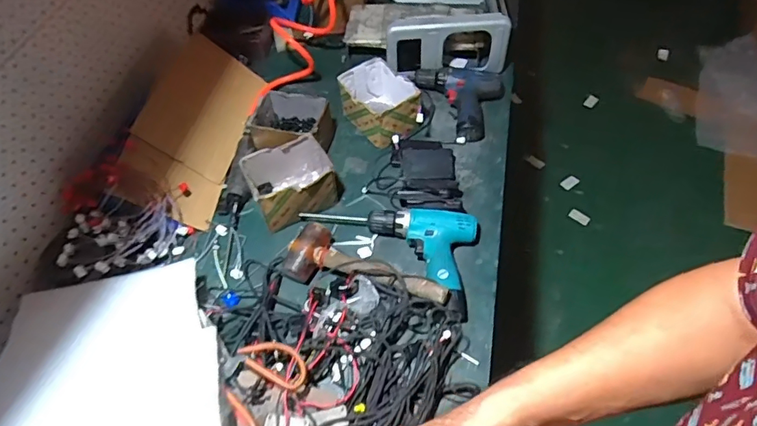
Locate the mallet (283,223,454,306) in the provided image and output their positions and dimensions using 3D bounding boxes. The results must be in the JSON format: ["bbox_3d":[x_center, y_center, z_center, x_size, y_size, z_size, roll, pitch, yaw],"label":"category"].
[{"bbox_3d":[-0.019,0.081,0.814,0.278,0.062,0.100,12,56,12],"label":"mallet"}]

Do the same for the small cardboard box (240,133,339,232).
[{"bbox_3d":[-0.159,-0.065,0.911,0.150,0.086,0.132,-26,56,-15],"label":"small cardboard box"}]

